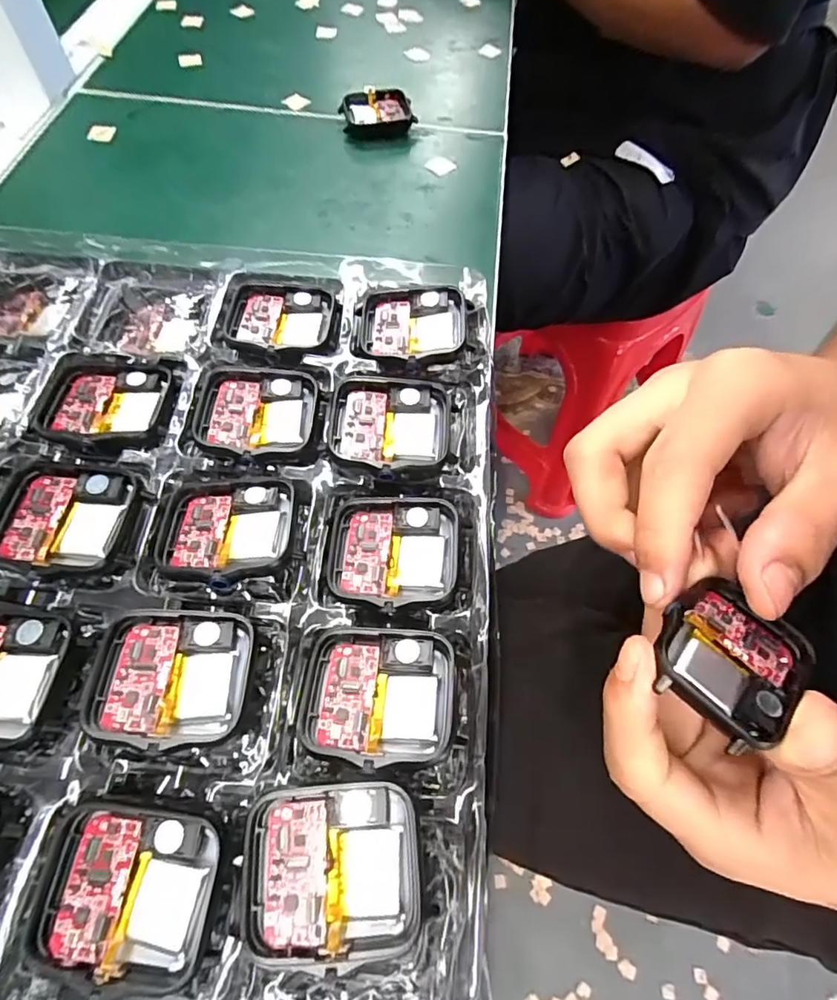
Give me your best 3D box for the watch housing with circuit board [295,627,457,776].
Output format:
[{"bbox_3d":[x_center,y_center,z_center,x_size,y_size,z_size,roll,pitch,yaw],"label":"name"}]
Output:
[{"bbox_3d":[-0.011,0.055,0.153,0.042,0.007,0.037,4,62,0],"label":"watch housing with circuit board"}]

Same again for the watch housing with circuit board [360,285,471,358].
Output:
[{"bbox_3d":[-0.003,-0.072,0.218,0.043,0.011,0.038,7,62,2],"label":"watch housing with circuit board"}]

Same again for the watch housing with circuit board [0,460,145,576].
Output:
[{"bbox_3d":[-0.115,0.007,0.175,0.045,0.015,0.038,4,62,0],"label":"watch housing with circuit board"}]

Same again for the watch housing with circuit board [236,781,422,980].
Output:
[{"bbox_3d":[-0.022,0.091,0.131,0.043,0.009,0.036,-2,62,-3],"label":"watch housing with circuit board"}]

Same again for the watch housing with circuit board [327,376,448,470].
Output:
[{"bbox_3d":[-0.010,-0.028,0.192,0.043,0.010,0.037,0,62,-2],"label":"watch housing with circuit board"}]

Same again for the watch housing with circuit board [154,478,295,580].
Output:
[{"bbox_3d":[-0.064,0.011,0.178,0.042,0.015,0.038,0,62,-2],"label":"watch housing with circuit board"}]

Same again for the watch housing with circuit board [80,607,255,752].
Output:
[{"bbox_3d":[-0.072,0.051,0.154,0.041,0.007,0.038,2,62,-1],"label":"watch housing with circuit board"}]

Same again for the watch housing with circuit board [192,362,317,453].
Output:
[{"bbox_3d":[-0.061,-0.034,0.198,0.044,0.008,0.036,5,62,1],"label":"watch housing with circuit board"}]

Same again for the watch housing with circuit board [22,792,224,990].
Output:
[{"bbox_3d":[-0.073,0.096,0.131,0.042,0.011,0.036,8,62,3],"label":"watch housing with circuit board"}]

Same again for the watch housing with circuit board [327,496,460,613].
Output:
[{"bbox_3d":[-0.008,0.017,0.177,0.042,0.009,0.037,3,62,-1],"label":"watch housing with circuit board"}]

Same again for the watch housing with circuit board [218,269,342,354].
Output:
[{"bbox_3d":[-0.058,-0.078,0.223,0.046,0.009,0.042,1,62,-1],"label":"watch housing with circuit board"}]

